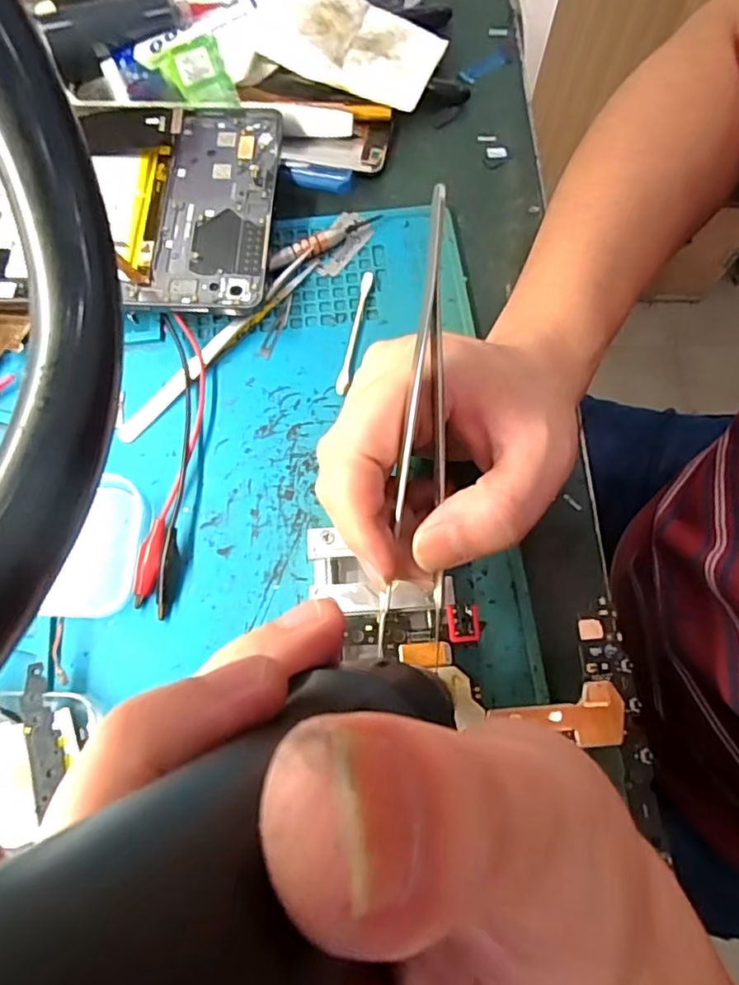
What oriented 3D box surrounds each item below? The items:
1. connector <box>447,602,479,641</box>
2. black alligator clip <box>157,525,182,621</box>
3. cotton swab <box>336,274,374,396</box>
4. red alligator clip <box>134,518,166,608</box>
[{"bbox_3d":[0.037,0.050,0.225,0.012,0.004,0.014,-2,72,-1],"label":"connector"},{"bbox_3d":[-0.089,0.036,0.258,0.008,0.006,0.039,5,73,0],"label":"black alligator clip"},{"bbox_3d":[-0.007,-0.082,0.298,0.005,0.005,0.071,11,73,2],"label":"cotton swab"},{"bbox_3d":[-0.098,0.031,0.259,0.009,0.006,0.038,6,73,0],"label":"red alligator clip"}]

